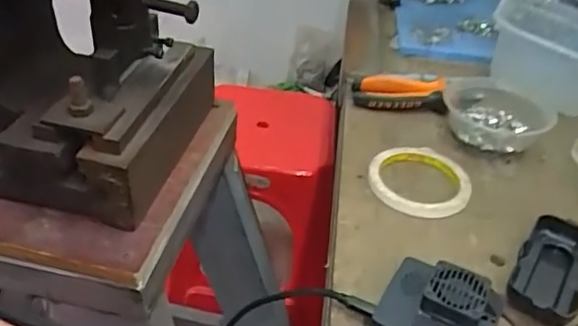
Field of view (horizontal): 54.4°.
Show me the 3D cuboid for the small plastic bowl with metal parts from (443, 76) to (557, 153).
[{"bbox_3d":[0.232,-0.057,0.625,0.118,0.041,0.118,1,37,-1],"label":"small plastic bowl with metal parts"}]

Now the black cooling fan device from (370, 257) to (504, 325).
[{"bbox_3d":[0.104,0.109,0.397,0.077,0.041,0.072,25,41,23],"label":"black cooling fan device"}]

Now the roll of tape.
[{"bbox_3d":[0.128,0.016,0.551,0.094,0.011,0.096,1,37,-1],"label":"roll of tape"}]

